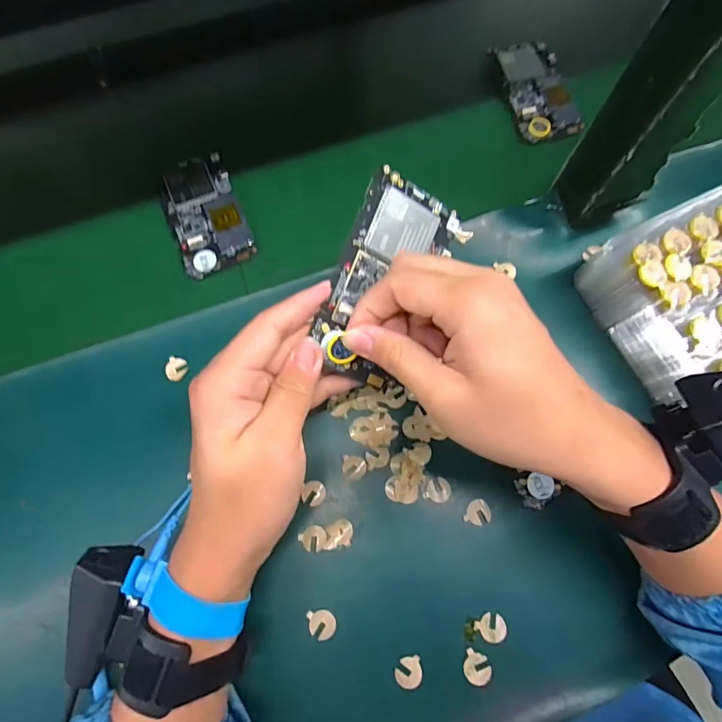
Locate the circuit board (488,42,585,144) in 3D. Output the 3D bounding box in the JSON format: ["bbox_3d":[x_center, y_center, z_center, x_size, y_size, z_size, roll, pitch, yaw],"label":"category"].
[{"bbox_3d":[0.179,-0.277,0.433,0.060,0.012,0.125,-10,71,-3],"label":"circuit board"}]

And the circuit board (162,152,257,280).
[{"bbox_3d":[-0.143,-0.136,0.392,0.063,0.005,0.122,-22,74,-7],"label":"circuit board"}]

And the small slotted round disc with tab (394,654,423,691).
[{"bbox_3d":[0.032,0.206,0.281,0.018,0.004,0.018,0,71,0],"label":"small slotted round disc with tab"}]

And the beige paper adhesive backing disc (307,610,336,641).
[{"bbox_3d":[-0.026,0.179,0.289,0.018,0.004,0.018,-11,71,-3],"label":"beige paper adhesive backing disc"}]

